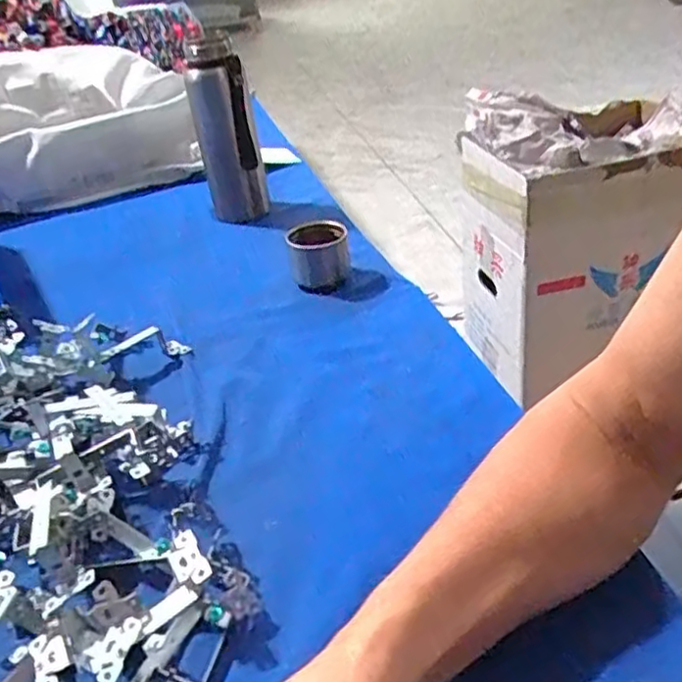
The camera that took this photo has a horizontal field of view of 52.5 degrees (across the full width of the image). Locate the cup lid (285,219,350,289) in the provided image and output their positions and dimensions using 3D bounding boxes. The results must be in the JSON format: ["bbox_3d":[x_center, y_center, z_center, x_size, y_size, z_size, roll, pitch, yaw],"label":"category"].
[{"bbox_3d":[-0.023,-0.090,0.729,0.060,0.059,0.058,-3,35,2],"label":"cup lid"}]

